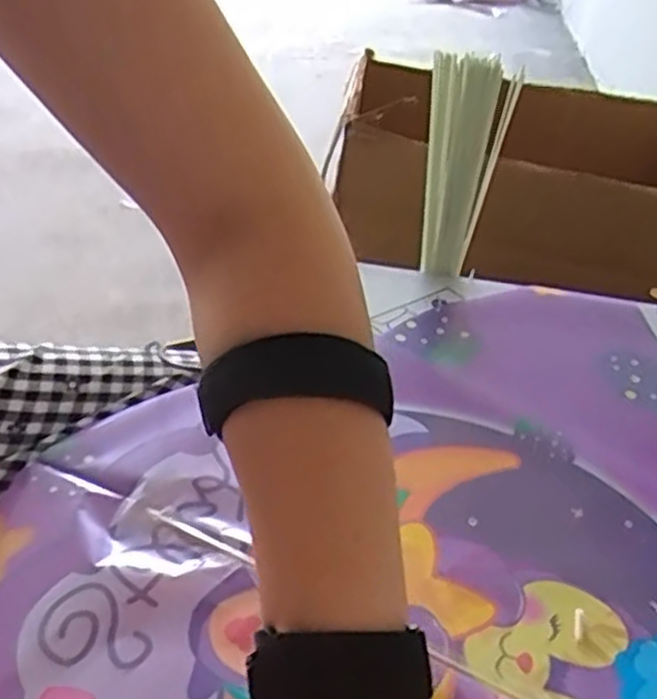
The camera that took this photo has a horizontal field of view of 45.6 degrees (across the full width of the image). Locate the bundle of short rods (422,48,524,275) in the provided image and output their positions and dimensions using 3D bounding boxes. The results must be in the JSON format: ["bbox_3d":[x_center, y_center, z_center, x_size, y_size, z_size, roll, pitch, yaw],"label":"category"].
[{"bbox_3d":[0.101,-0.134,0.609,0.060,0.181,0.036,9,37,5],"label":"bundle of short rods"}]

